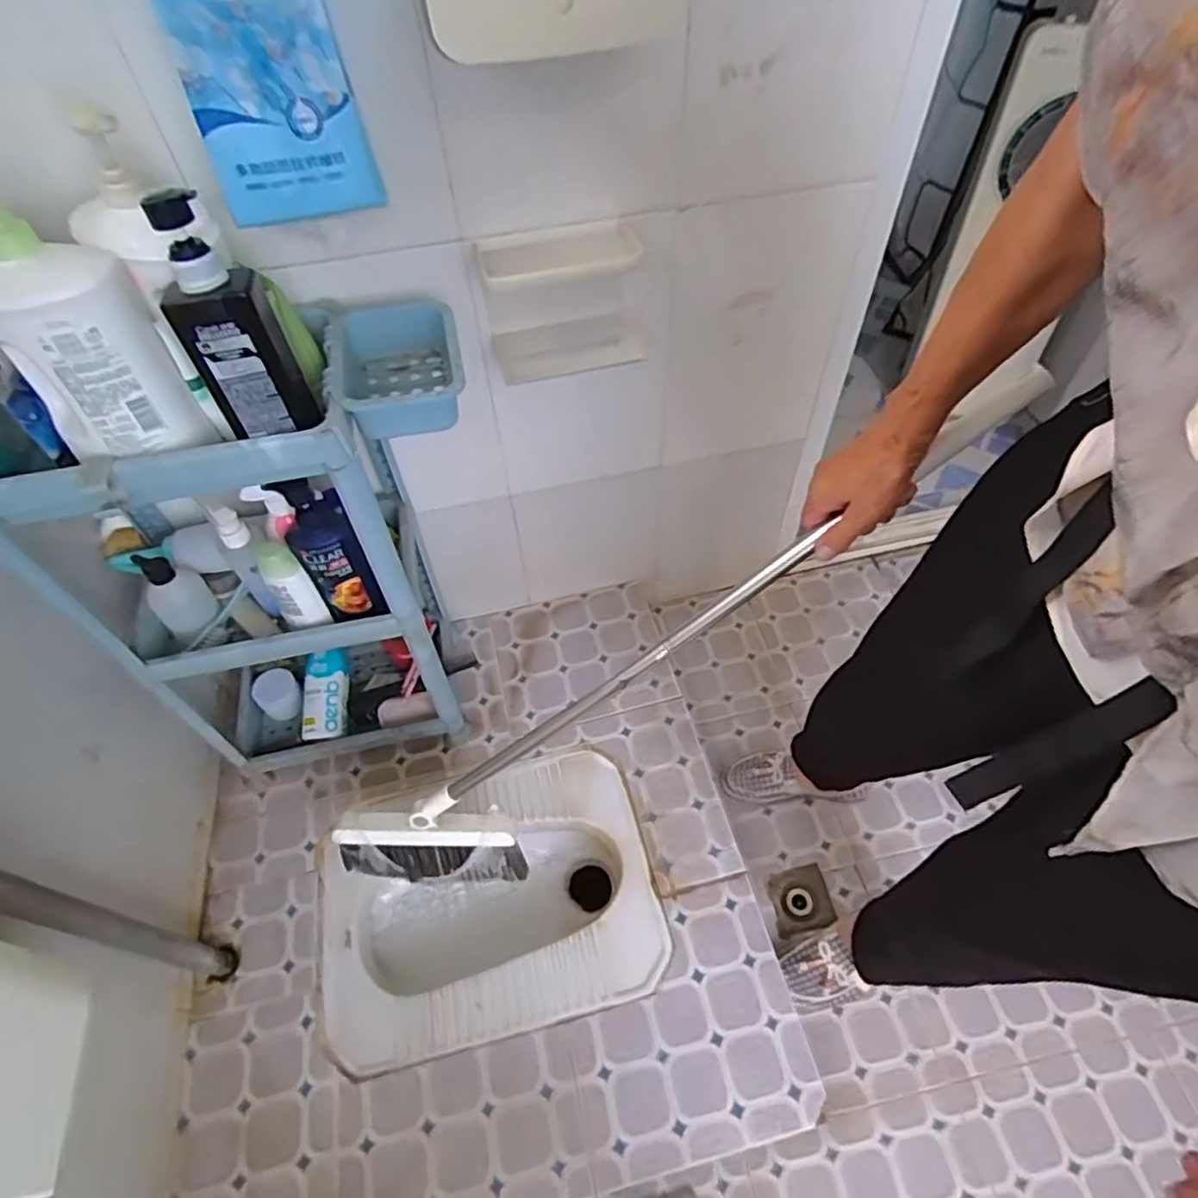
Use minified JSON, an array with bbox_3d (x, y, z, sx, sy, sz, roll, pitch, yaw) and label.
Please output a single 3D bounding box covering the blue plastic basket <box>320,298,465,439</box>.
[{"bbox_3d":[-0.212,-0.242,0.713,0.131,0.056,0.180,-11,52,-7],"label":"blue plastic basket"}]

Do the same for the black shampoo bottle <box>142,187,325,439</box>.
[{"bbox_3d":[-0.309,-0.231,0.569,0.084,0.191,0.071,-25,55,-17],"label":"black shampoo bottle"}]

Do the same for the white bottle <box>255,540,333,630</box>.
[{"bbox_3d":[-0.373,-0.012,0.821,0.048,0.117,0.047,-36,59,-24],"label":"white bottle"}]

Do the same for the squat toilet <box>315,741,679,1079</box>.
[{"bbox_3d":[-0.166,0.476,1.050,0.483,0.164,0.371,-12,52,-8],"label":"squat toilet"}]

